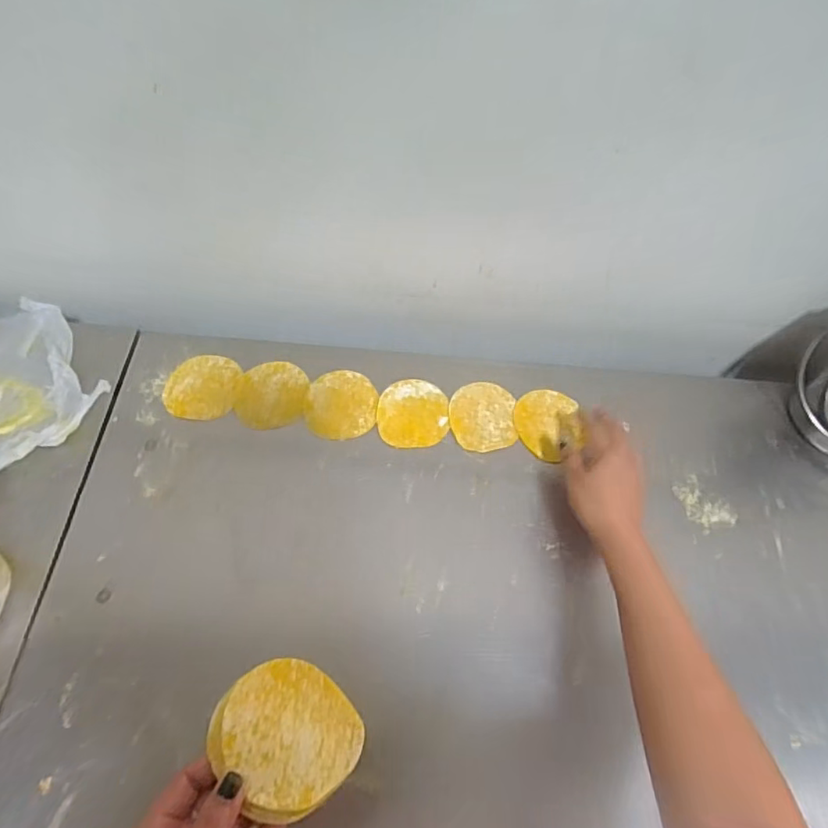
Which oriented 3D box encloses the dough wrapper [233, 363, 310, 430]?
[{"bbox_3d":[-0.152,-0.022,0.611,0.073,0.004,0.081,3,61,-2],"label":"dough wrapper"}]

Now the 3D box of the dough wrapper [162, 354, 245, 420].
[{"bbox_3d":[-0.226,-0.030,0.609,0.075,0.004,0.079,8,61,0],"label":"dough wrapper"}]

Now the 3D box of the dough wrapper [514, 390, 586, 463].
[{"bbox_3d":[0.145,0.009,0.609,0.072,0.007,0.083,-12,63,-10],"label":"dough wrapper"}]

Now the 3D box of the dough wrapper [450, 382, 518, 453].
[{"bbox_3d":[0.075,0.001,0.613,0.069,0.004,0.083,3,61,-3],"label":"dough wrapper"}]

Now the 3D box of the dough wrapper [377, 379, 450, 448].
[{"bbox_3d":[0.000,-0.002,0.610,0.074,0.004,0.080,2,61,-3],"label":"dough wrapper"}]

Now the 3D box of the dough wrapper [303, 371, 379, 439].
[{"bbox_3d":[-0.078,-0.010,0.610,0.075,0.006,0.079,2,61,-3],"label":"dough wrapper"}]

